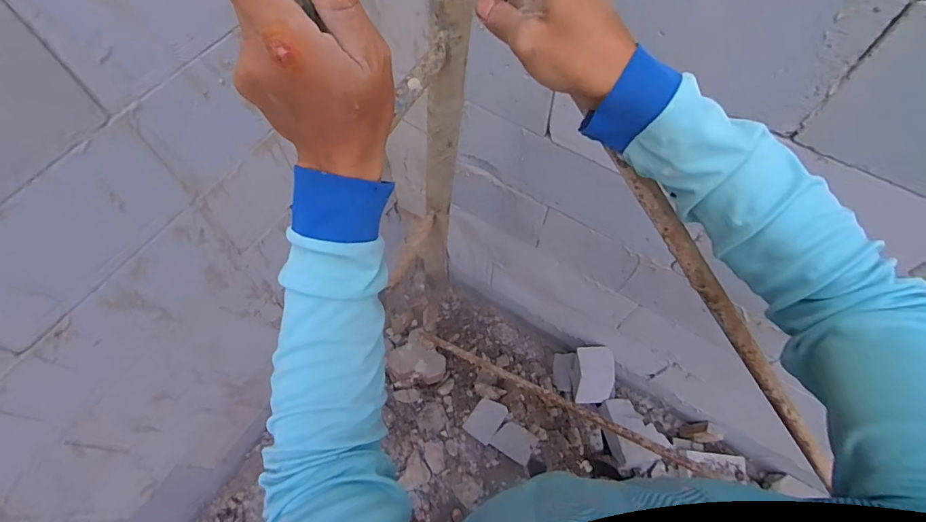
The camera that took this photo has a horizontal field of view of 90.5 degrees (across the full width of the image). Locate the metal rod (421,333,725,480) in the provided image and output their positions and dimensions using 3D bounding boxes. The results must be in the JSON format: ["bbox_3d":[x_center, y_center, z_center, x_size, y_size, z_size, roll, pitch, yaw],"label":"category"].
[{"bbox_3d":[0.180,0.320,1.149,0.832,0.018,0.020,17,60,41],"label":"metal rod"}]

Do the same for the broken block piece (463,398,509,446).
[{"bbox_3d":[0.077,0.525,1.527,0.101,0.028,0.135,31,67,16],"label":"broken block piece"}]

